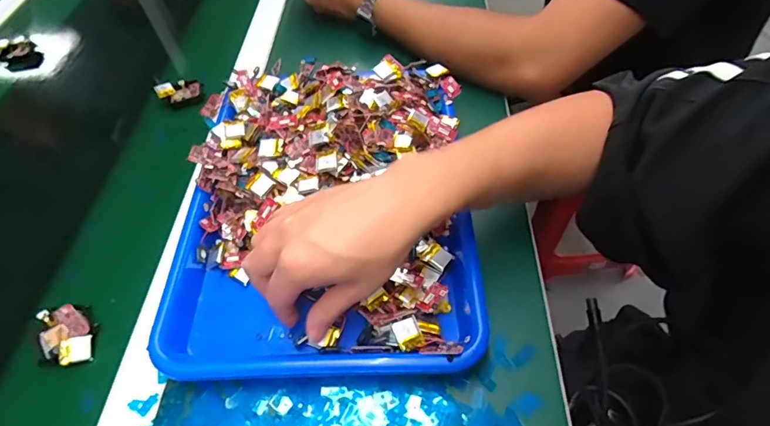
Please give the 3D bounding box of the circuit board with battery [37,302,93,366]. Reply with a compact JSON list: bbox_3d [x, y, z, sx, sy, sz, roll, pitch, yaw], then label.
[{"bbox_3d":[-0.260,0.098,0.358,0.047,0.023,0.041,15,57,14],"label":"circuit board with battery"}]

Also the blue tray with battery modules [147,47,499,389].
[{"bbox_3d":[-0.054,-0.024,0.405,0.264,0.064,0.342,-5,54,0],"label":"blue tray with battery modules"}]

